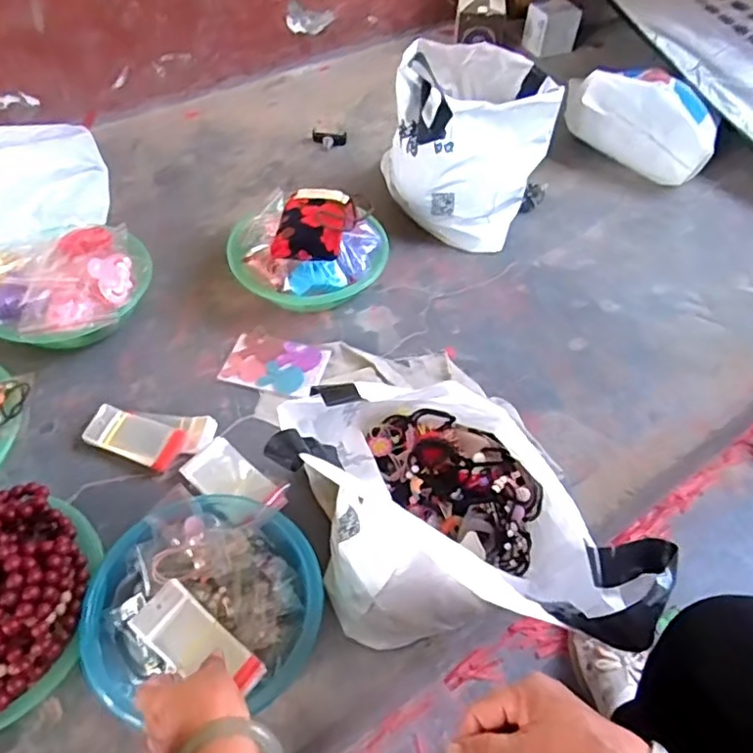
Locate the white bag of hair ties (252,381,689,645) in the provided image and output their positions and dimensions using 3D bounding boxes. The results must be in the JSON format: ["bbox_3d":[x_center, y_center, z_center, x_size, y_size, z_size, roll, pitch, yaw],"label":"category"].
[{"bbox_3d":[0.078,0.152,0.609,0.235,0.243,0.329,-30,59,-23],"label":"white bag of hair ties"}]

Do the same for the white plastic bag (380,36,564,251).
[{"bbox_3d":[0.164,-0.414,1.054,0.238,0.241,0.295,19,54,12],"label":"white plastic bag"}]

